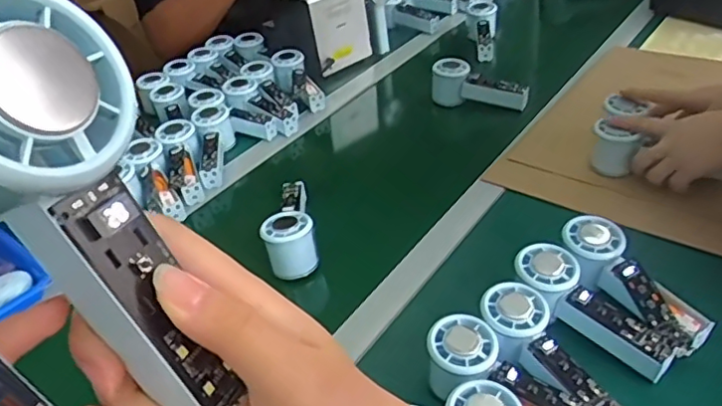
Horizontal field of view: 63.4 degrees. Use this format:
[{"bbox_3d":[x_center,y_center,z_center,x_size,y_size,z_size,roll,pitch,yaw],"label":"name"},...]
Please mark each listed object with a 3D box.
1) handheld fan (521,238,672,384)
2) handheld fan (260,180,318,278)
[{"bbox_3d":[0.209,0.096,0.535,0.050,0.038,0.153,-32,64,-29],"label":"handheld fan"},{"bbox_3d":[-0.085,0.020,0.703,0.055,0.062,0.142,-10,37,-3],"label":"handheld fan"}]

